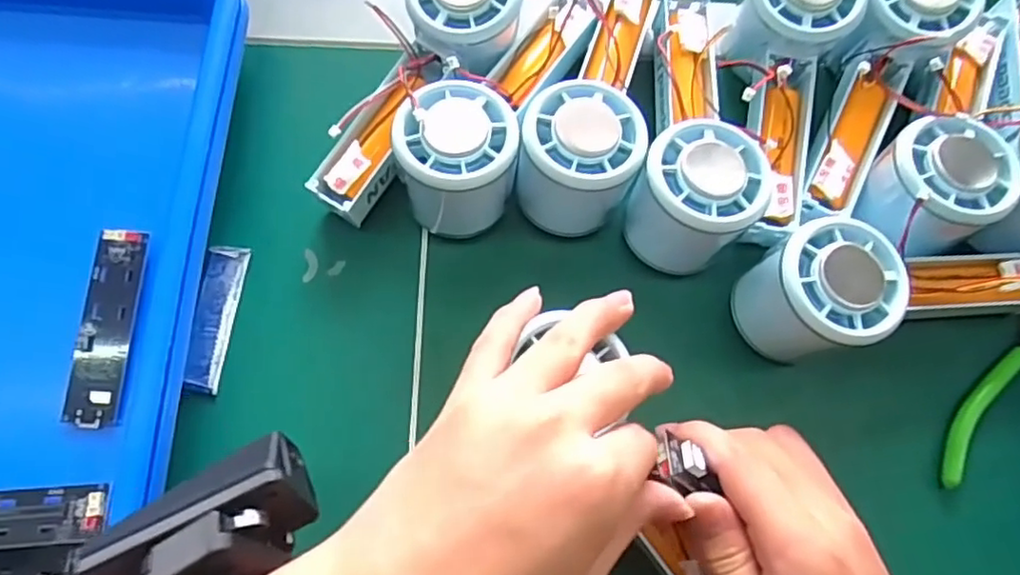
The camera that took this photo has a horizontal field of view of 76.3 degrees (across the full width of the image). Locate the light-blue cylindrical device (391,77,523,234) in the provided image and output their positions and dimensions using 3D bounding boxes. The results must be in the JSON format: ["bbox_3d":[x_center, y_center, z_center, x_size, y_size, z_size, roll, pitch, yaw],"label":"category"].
[{"bbox_3d":[-0.026,-0.060,0.323,0.056,0.064,0.055,-2,72,-3],"label":"light-blue cylindrical device"}]

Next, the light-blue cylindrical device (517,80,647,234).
[{"bbox_3d":[0.034,-0.062,0.321,0.054,0.060,0.053,1,72,-2],"label":"light-blue cylindrical device"}]

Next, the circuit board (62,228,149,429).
[{"bbox_3d":[-0.188,0.018,0.303,0.024,0.004,0.090,4,76,-12],"label":"circuit board"}]

